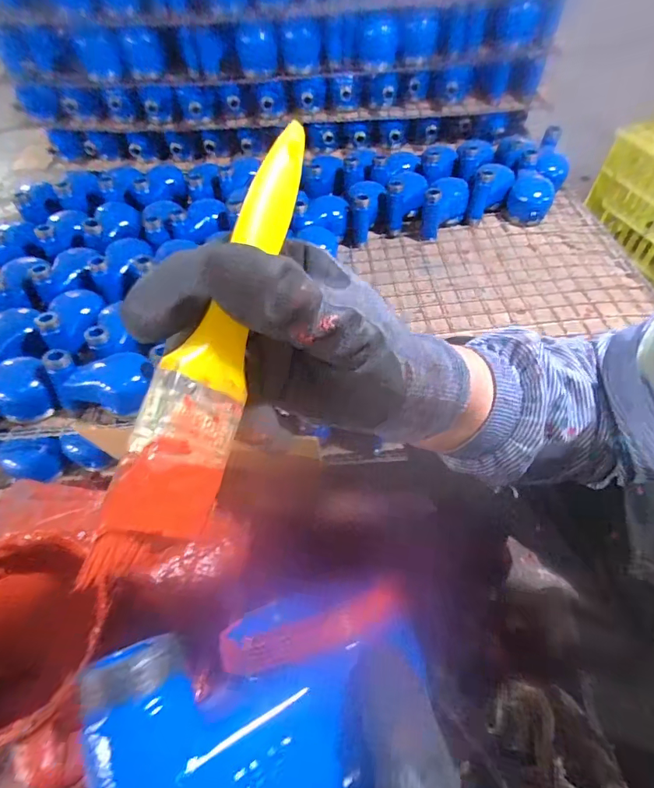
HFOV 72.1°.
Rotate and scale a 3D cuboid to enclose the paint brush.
[{"bbox_3d":[-0.040,-0.013,0.160,0.015,0.037,0.154,2,66,41],"label":"paint brush"}]

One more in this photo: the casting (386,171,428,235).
[{"bbox_3d":[0.163,-0.394,0.927,0.082,0.085,0.100,4,53,4],"label":"casting"}]

